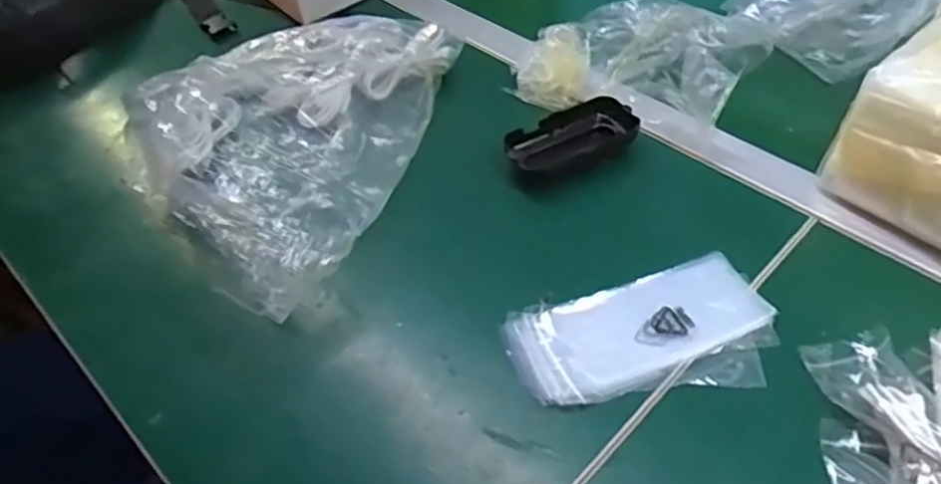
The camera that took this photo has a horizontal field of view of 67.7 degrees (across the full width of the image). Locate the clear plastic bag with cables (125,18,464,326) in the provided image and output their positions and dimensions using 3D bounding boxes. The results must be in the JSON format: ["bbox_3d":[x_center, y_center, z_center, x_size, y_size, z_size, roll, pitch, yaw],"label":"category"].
[{"bbox_3d":[-0.144,-0.104,0.564,0.179,0.119,0.322,10,51,14],"label":"clear plastic bag with cables"}]

